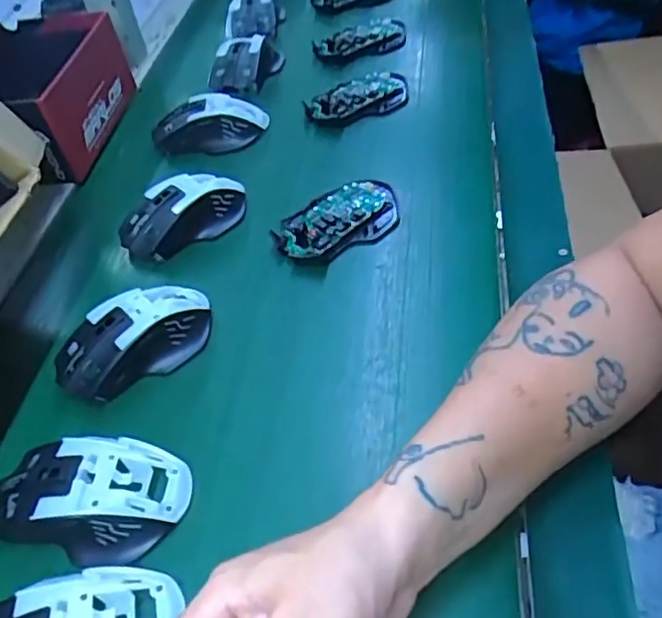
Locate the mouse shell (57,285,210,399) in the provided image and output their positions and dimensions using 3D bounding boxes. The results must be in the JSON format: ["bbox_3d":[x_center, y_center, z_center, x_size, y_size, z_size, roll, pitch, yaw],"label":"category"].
[{"bbox_3d":[-0.139,0.018,0.447,0.112,0.030,0.061,-37,55,-21],"label":"mouse shell"}]

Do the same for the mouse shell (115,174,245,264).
[{"bbox_3d":[-0.125,-0.084,0.537,0.110,0.036,0.061,-23,51,-11],"label":"mouse shell"}]

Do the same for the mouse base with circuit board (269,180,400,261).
[{"bbox_3d":[0.005,-0.075,0.525,0.110,0.018,0.068,-25,50,-16],"label":"mouse base with circuit board"}]

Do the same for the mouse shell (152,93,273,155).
[{"bbox_3d":[-0.121,-0.186,0.628,0.112,0.034,0.056,-13,50,-2],"label":"mouse shell"}]

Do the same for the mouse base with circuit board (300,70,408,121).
[{"bbox_3d":[0.027,-0.216,0.658,0.111,0.021,0.065,-21,51,-10],"label":"mouse base with circuit board"}]

